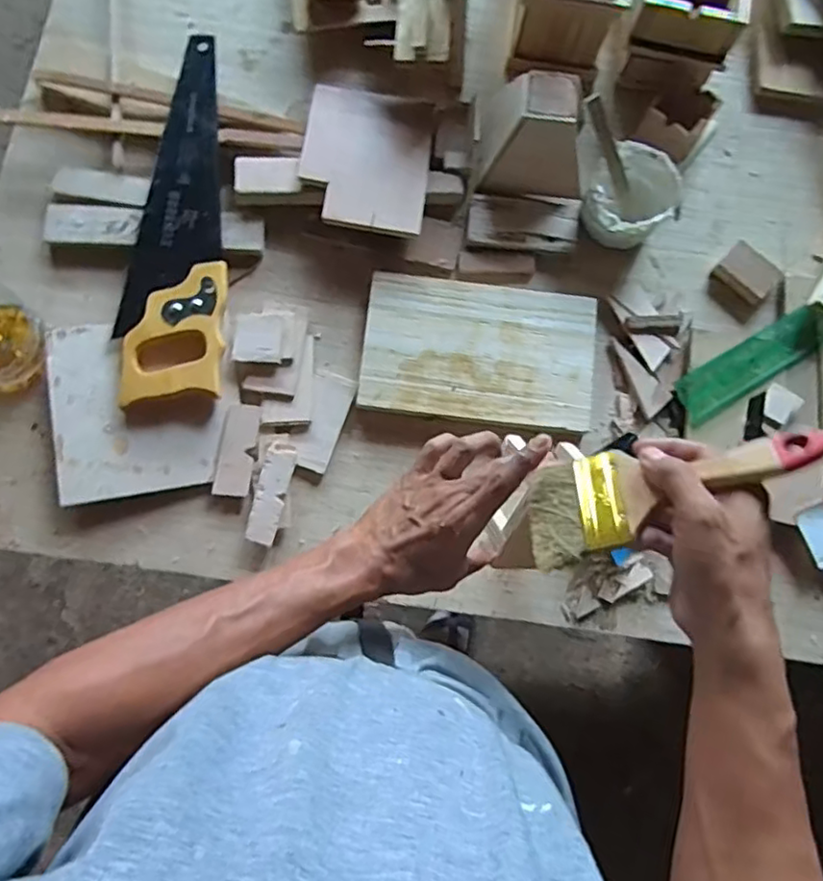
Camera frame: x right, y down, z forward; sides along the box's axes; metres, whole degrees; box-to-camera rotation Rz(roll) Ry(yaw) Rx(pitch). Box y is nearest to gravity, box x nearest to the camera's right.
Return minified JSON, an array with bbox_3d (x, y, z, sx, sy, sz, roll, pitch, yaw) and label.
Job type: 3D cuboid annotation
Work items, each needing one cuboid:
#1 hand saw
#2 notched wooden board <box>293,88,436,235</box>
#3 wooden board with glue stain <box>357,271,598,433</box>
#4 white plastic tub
[{"bbox_3d":[-0.234,-0.233,0.645,0.097,0.035,0.397,0,79,-4],"label":"hand saw"},{"bbox_3d":[-0.047,-0.300,0.664,0.132,0.007,0.177,10,69,-6],"label":"notched wooden board"},{"bbox_3d":[0.070,-0.091,0.635,0.231,0.011,0.143,7,79,-3],"label":"wooden board with glue stain"},{"bbox_3d":[0.232,-0.248,0.667,0.095,0.067,0.096,1,79,-4],"label":"white plastic tub"}]

